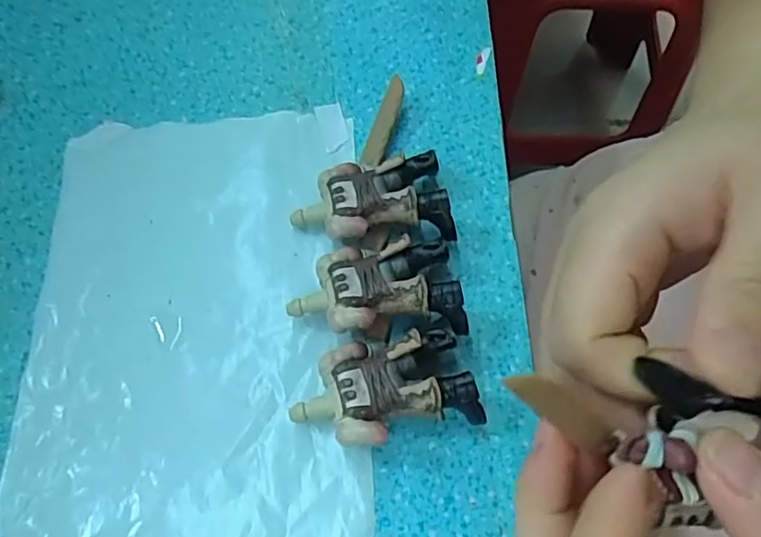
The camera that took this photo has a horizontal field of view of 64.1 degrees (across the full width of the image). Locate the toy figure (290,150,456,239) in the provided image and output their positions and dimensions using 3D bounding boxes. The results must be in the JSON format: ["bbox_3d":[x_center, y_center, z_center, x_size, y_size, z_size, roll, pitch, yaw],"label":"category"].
[{"bbox_3d":[-0.004,-0.025,0.233,0.058,0.020,0.033,-6,64,-3],"label":"toy figure"}]

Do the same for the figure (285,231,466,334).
[{"bbox_3d":[-0.001,0.008,0.217,0.060,0.022,0.033,-1,64,-1],"label":"figure"}]

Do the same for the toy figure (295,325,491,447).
[{"bbox_3d":[0.001,0.041,0.203,0.058,0.021,0.034,-14,65,-7],"label":"toy figure"}]

